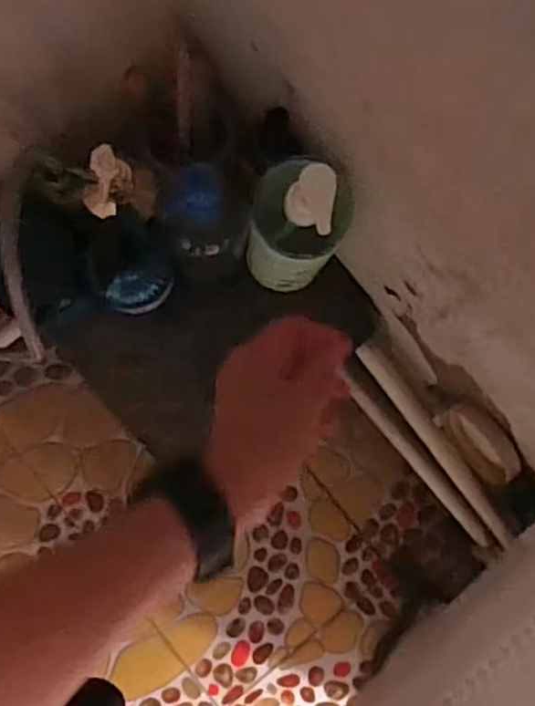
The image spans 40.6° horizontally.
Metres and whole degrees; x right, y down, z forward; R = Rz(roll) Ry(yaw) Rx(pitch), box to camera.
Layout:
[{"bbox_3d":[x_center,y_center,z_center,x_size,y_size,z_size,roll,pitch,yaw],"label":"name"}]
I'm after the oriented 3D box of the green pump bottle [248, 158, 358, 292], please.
[{"bbox_3d":[0.025,-0.113,0.646,0.085,0.235,0.086,0,84,-4],"label":"green pump bottle"}]

